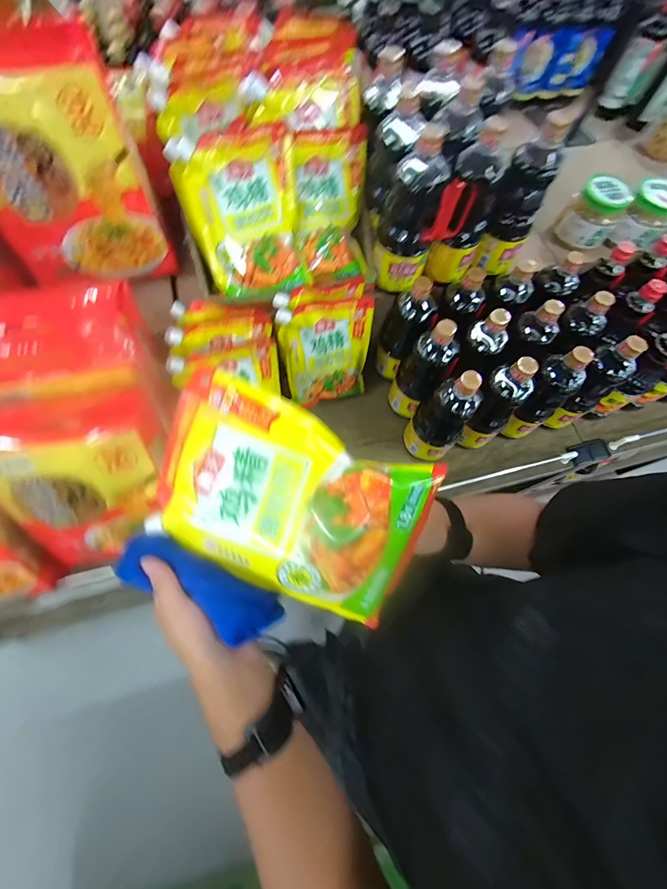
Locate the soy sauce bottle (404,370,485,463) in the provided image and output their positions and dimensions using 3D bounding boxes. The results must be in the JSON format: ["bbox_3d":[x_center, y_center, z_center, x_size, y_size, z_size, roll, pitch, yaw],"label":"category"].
[{"bbox_3d":[0.203,-0.048,0.662,0.099,0.231,0.082,41,72,13],"label":"soy sauce bottle"}]

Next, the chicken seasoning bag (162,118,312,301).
[{"bbox_3d":[-0.157,-0.385,0.599,0.196,0.249,0.061,-10,25,-1],"label":"chicken seasoning bag"}]

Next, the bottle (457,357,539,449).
[{"bbox_3d":[0.313,-0.076,0.676,0.079,0.224,0.089,12,68,2],"label":"bottle"}]

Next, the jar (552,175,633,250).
[{"bbox_3d":[0.541,-0.482,0.733,0.105,0.092,0.087,41,72,13],"label":"jar"}]

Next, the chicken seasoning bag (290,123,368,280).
[{"bbox_3d":[-0.008,-0.422,0.625,0.141,0.034,0.225,-11,112,-15],"label":"chicken seasoning bag"}]

